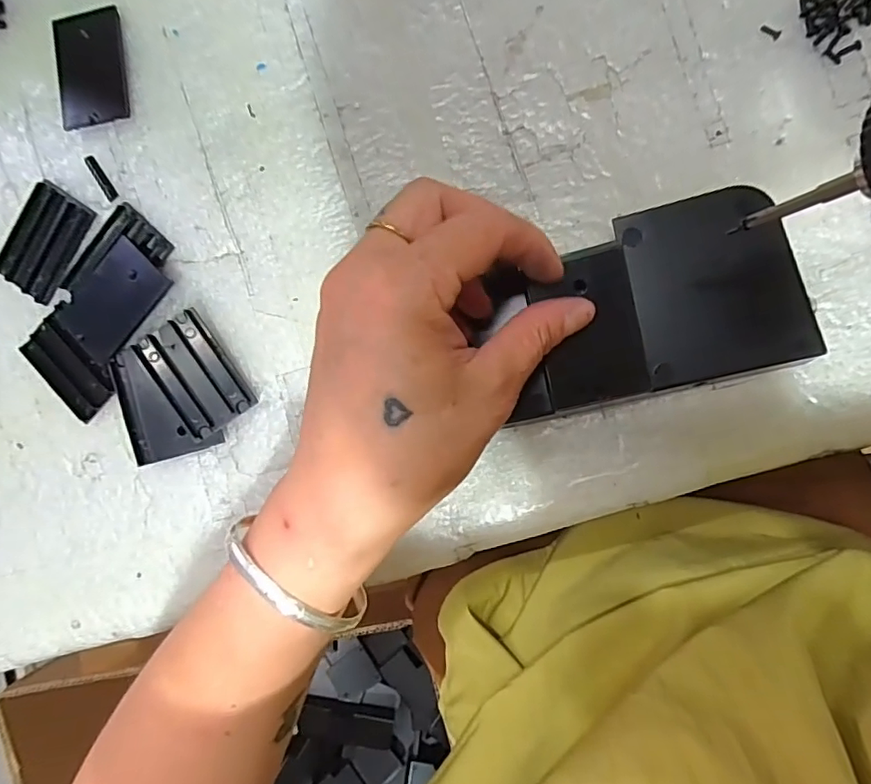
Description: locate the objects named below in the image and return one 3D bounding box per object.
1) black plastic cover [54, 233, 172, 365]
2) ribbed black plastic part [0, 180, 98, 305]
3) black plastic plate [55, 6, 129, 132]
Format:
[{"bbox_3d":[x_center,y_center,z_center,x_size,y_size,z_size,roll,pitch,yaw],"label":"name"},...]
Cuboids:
[{"bbox_3d":[-0.161,-0.046,0.273,0.038,0.006,0.056,41,97,6],"label":"black plastic cover"},{"bbox_3d":[-0.200,-0.075,0.280,0.039,0.007,0.055,30,96,8],"label":"ribbed black plastic part"},{"bbox_3d":[-0.171,-0.162,0.274,0.032,0.008,0.055,-4,90,10],"label":"black plastic plate"}]

